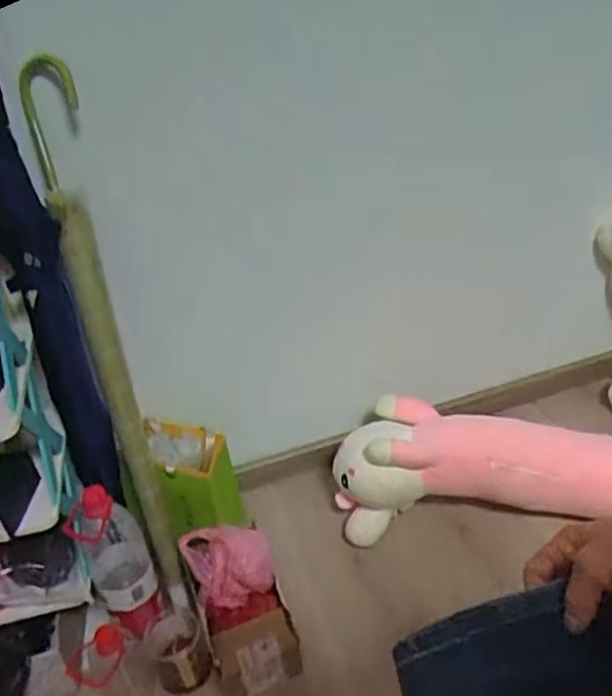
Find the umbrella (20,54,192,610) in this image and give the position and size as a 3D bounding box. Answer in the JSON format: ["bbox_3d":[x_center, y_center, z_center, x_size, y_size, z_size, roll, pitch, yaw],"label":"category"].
[{"bbox_3d":[-0.282,-0.003,0.997,0.072,0.791,0.070,-14,12,-10],"label":"umbrella"}]

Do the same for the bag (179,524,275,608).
[{"bbox_3d":[-0.120,0.331,1.052,0.127,0.084,0.093,-13,34,-9],"label":"bag"}]

